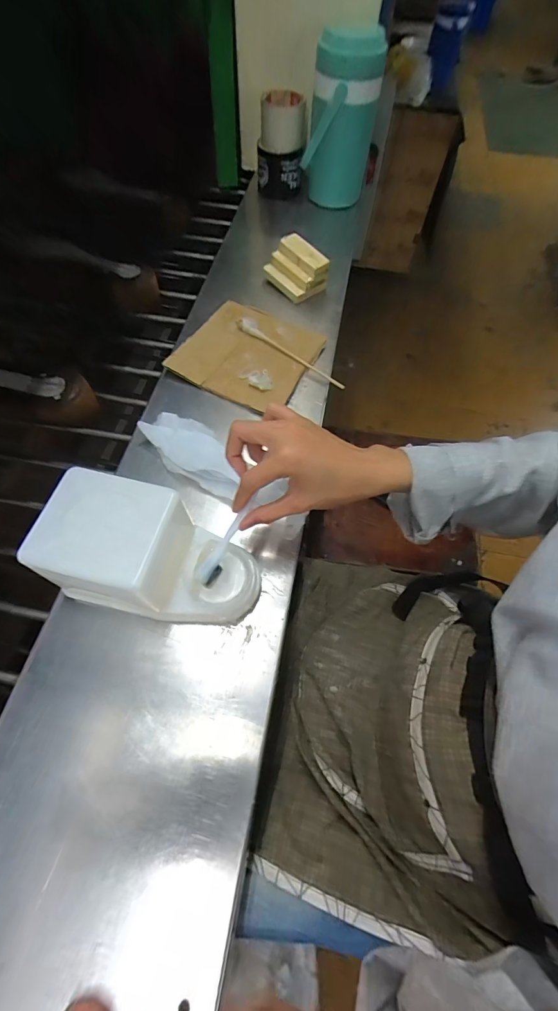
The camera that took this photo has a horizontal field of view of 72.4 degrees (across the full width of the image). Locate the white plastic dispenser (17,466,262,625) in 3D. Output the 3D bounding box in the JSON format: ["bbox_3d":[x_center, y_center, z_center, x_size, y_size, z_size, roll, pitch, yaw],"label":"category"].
[{"bbox_3d":[-0.112,0.053,0.359,0.185,0.110,0.108,13,64,5],"label":"white plastic dispenser"}]

